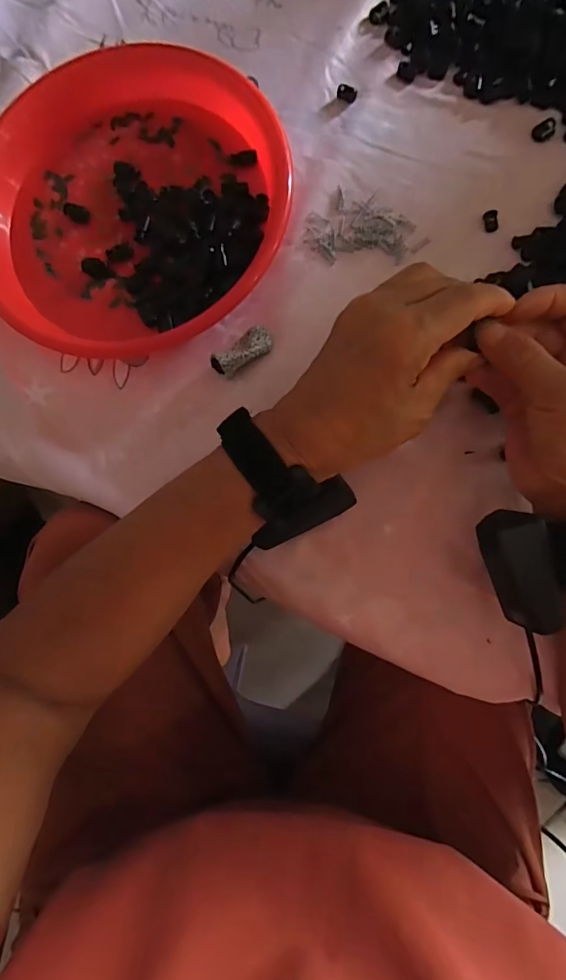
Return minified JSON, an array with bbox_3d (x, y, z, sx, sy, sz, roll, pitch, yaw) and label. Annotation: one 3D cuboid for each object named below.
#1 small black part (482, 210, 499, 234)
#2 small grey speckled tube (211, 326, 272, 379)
[{"bbox_3d":[0.156,-0.202,0.344,0.010,0.004,0.016,-1,83,6],"label":"small black part"},{"bbox_3d":[-0.029,-0.103,0.343,0.048,0.020,0.021,-41,81,0],"label":"small grey speckled tube"}]

